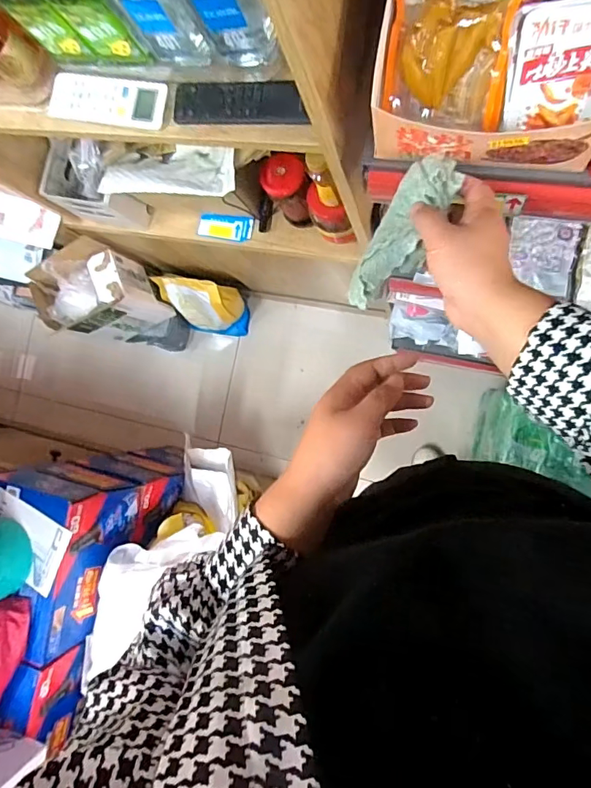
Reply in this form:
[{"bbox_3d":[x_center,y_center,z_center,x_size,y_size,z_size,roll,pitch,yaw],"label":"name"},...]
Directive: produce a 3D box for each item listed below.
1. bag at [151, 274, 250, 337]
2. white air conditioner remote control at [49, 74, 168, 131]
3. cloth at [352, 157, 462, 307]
[{"bbox_3d":[-0.269,-0.254,1.359,0.222,0.276,0.111,8,87,8],"label":"bag"},{"bbox_3d":[-0.198,-0.305,0.494,0.128,0.012,0.047,11,87,8],"label":"white air conditioner remote control"},{"bbox_3d":[0.094,-0.139,0.422,0.050,0.031,0.143,34,110,9],"label":"cloth"}]

